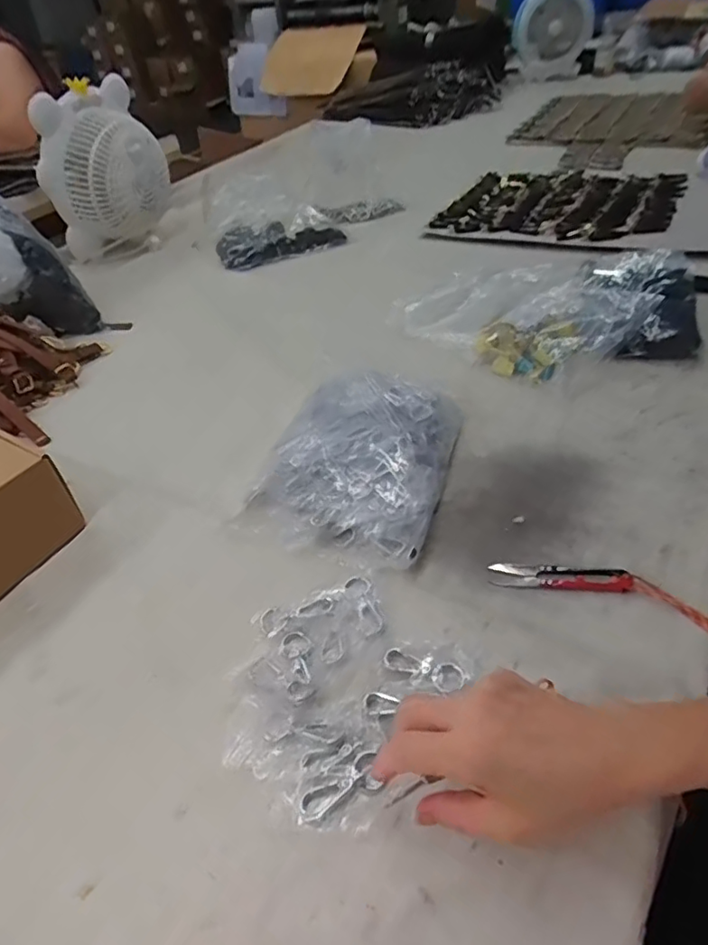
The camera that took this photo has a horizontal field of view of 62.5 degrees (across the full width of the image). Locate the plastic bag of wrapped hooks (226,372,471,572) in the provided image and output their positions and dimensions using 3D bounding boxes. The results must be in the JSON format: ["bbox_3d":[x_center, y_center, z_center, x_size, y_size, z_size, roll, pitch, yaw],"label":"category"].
[{"bbox_3d":[0.005,-0.016,0.569,0.166,0.049,0.231,9,44,16],"label":"plastic bag of wrapped hooks"}]

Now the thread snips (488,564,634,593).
[{"bbox_3d":[0.164,0.081,0.464,0.105,0.004,0.026,1,42,8],"label":"thread snips"}]

